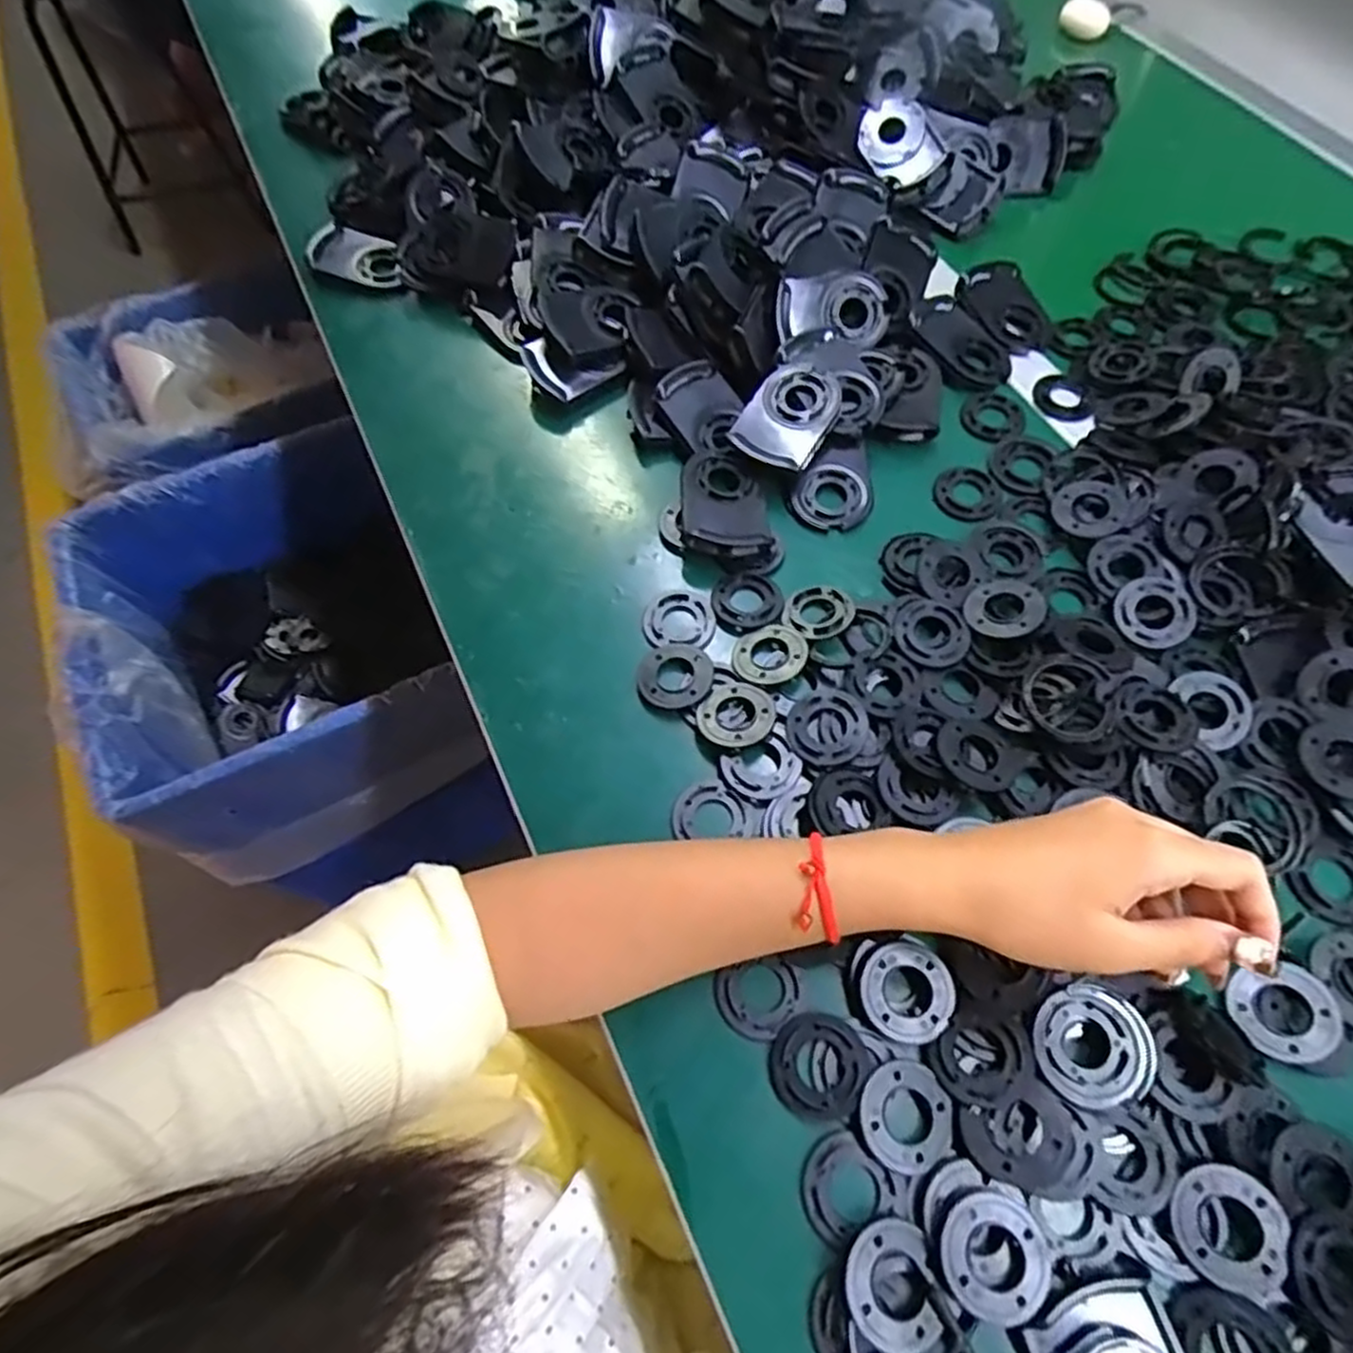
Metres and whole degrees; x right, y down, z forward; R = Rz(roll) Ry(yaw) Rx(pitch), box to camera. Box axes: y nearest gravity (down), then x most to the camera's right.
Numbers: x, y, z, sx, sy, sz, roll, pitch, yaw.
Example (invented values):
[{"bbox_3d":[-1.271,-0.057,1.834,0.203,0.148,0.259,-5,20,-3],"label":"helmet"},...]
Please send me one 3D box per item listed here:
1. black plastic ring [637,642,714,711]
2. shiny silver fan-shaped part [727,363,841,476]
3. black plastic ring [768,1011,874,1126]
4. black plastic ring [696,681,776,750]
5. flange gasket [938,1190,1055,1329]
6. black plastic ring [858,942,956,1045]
[{"bbox_3d":[0.000,-0.002,0.439,0.044,0.009,0.045,0,63,0],"label":"black plastic ring"},{"bbox_3d":[0.078,-0.179,0.509,0.058,0.012,0.079,29,79,10],"label":"shiny silver fan-shaped part"},{"bbox_3d":[0.066,0.181,0.343,0.042,0.011,0.044,0,63,0],"label":"black plastic ring"},{"bbox_3d":[0.034,0.021,0.421,0.042,0.011,0.043,0,63,0],"label":"black plastic ring"},{"bbox_3d":[0.132,0.240,0.306,0.046,0.013,0.044,18,64,9],"label":"flange gasket"},{"bbox_3d":[0.110,0.150,0.353,0.043,0.006,0.044,0,63,0],"label":"black plastic ring"}]

